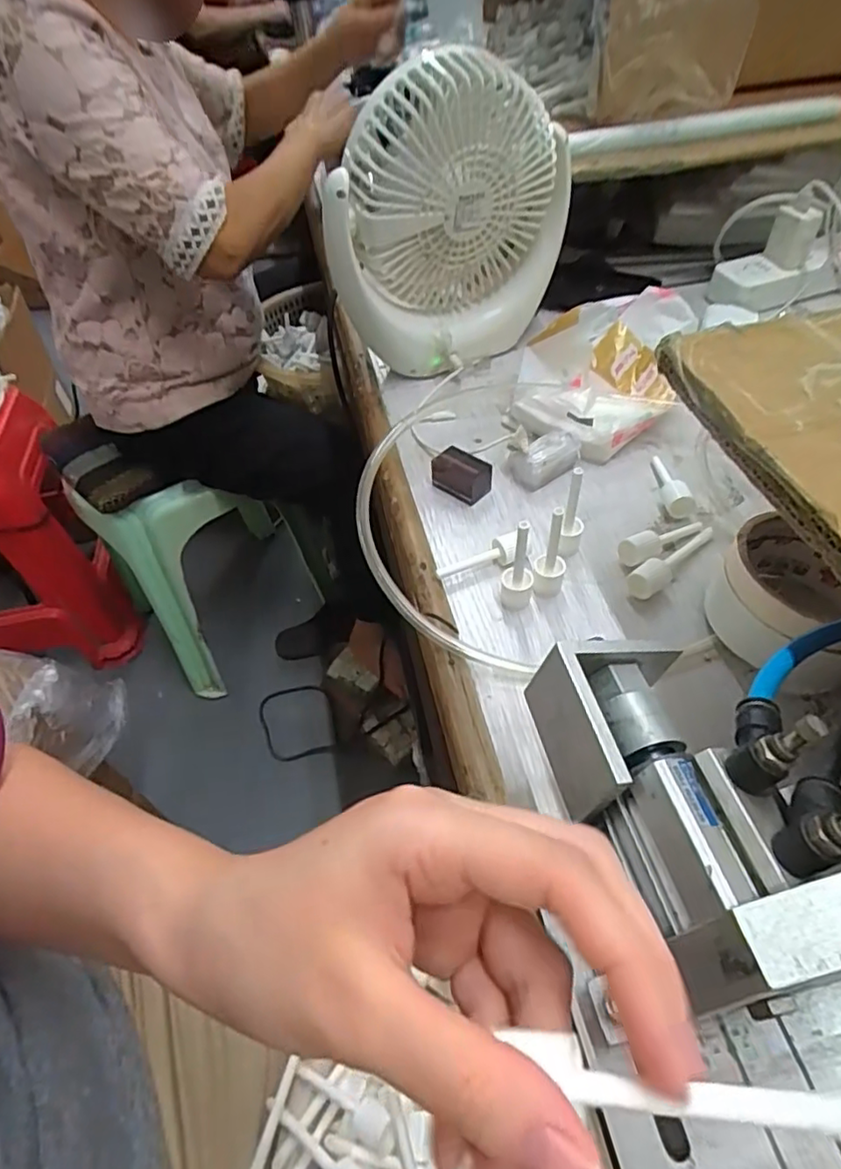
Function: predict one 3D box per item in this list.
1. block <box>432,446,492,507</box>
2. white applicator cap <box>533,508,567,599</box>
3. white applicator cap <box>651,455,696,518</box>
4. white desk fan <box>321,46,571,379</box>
[{"bbox_3d":[0.028,-0.079,0.440,0.042,0.022,0.025,32,59,28],"label":"block"},{"bbox_3d":[0.078,-0.019,0.363,0.019,0.065,0.017,8,51,12],"label":"white applicator cap"},{"bbox_3d":[0.172,-0.074,0.425,0.016,0.016,0.064,-4,49,2],"label":"white applicator cap"},{"bbox_3d":[0.021,-0.286,0.494,0.191,0.198,0.079,-27,52,-17],"label":"white desk fan"}]

